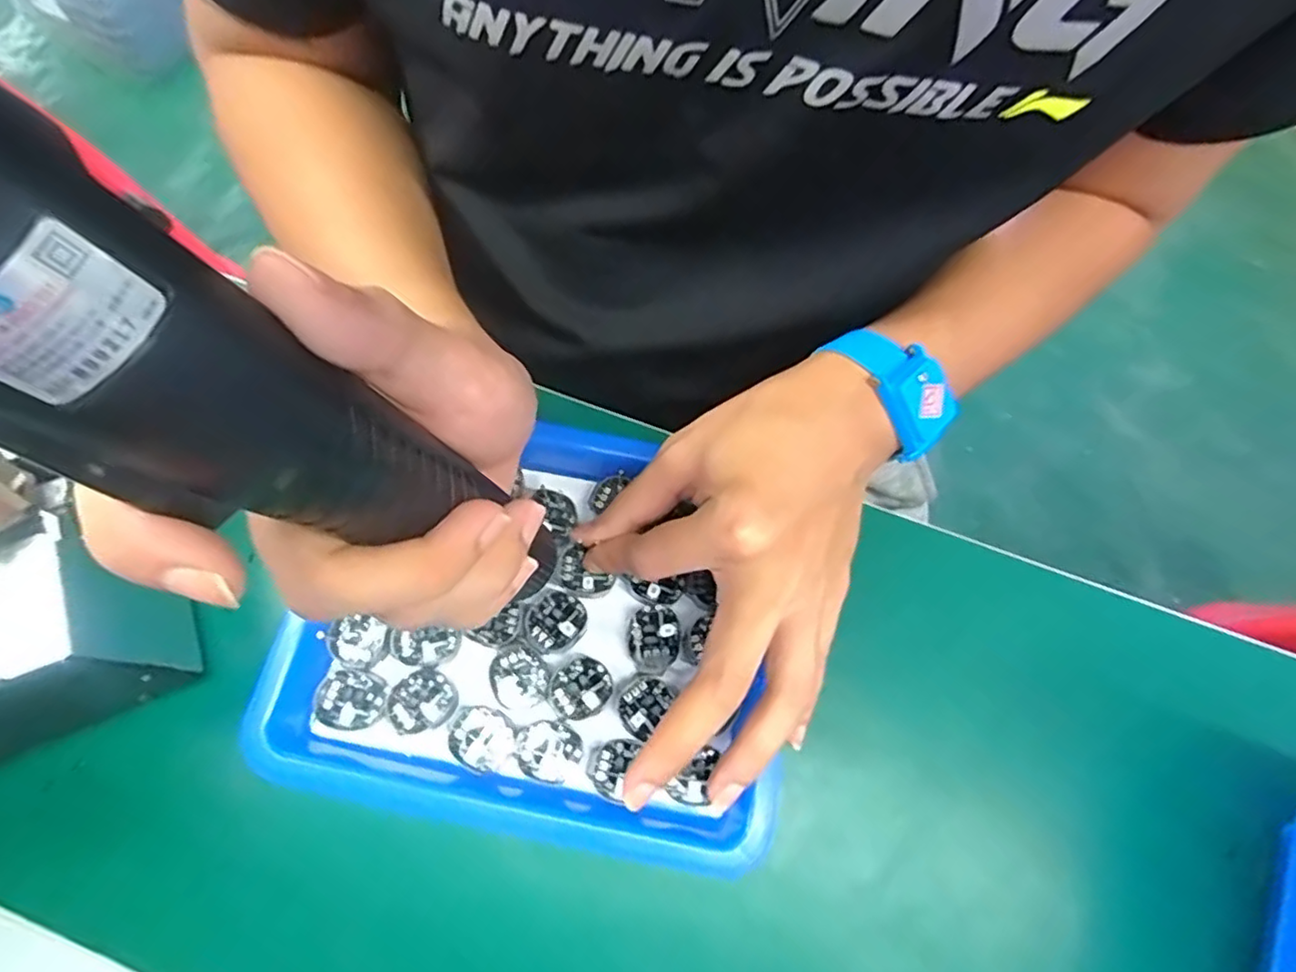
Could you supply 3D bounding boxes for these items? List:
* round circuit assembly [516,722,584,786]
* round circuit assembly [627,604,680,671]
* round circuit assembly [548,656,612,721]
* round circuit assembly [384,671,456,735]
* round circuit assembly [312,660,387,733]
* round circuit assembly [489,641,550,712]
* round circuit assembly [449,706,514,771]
[{"bbox_3d":[-0.042,0.112,0.264,0.027,0.004,0.023,33,74,9],"label":"round circuit assembly"},{"bbox_3d":[0.002,0.068,0.279,0.023,0.009,0.027,-7,72,-4],"label":"round circuit assembly"},{"bbox_3d":[-0.030,0.089,0.274,0.025,0.004,0.027,0,72,-1],"label":"round circuit assembly"},{"bbox_3d":[-0.098,0.093,0.270,0.027,0.004,0.025,0,72,-1],"label":"round circuit assembly"},{"bbox_3d":[-0.128,0.092,0.268,0.029,0.004,0.025,17,72,4],"label":"round circuit assembly"},{"bbox_3d":[-0.057,0.084,0.276,0.024,0.004,0.029,-27,75,-10],"label":"round circuit assembly"},{"bbox_3d":[-0.071,0.106,0.264,0.028,0.004,0.023,31,74,8],"label":"round circuit assembly"}]

